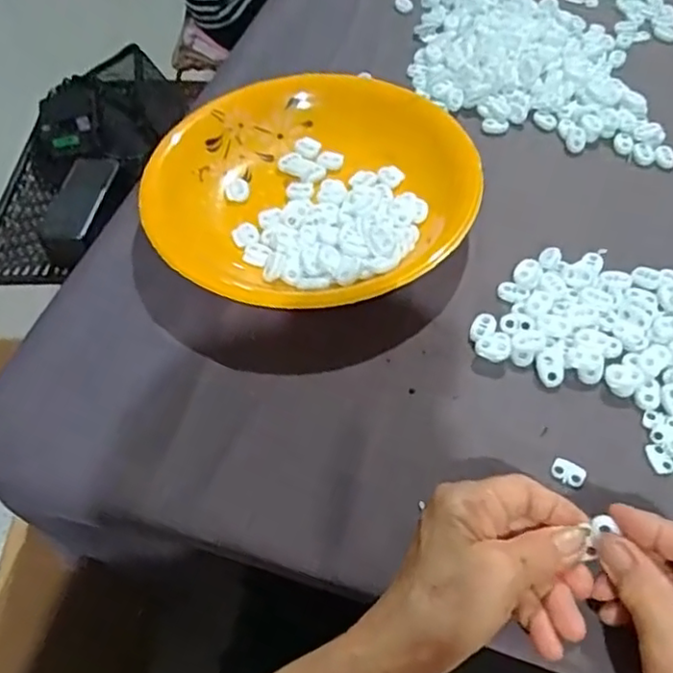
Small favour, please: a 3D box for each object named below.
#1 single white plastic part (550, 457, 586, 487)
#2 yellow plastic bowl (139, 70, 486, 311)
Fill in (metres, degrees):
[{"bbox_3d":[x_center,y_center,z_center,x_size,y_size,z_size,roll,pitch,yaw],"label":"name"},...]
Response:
[{"bbox_3d":[0.132,0.077,0.375,0.019,0.004,0.014,25,59,20],"label":"single white plastic part"},{"bbox_3d":[-0.023,-0.109,0.495,0.238,0.043,0.218,-2,54,2],"label":"yellow plastic bowl"}]

